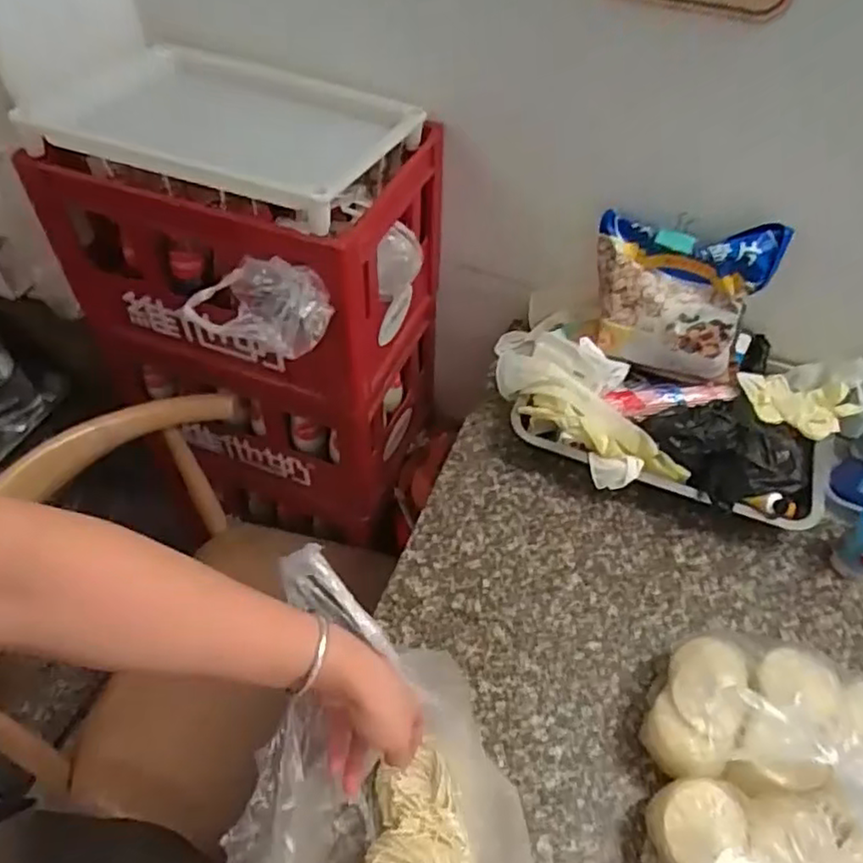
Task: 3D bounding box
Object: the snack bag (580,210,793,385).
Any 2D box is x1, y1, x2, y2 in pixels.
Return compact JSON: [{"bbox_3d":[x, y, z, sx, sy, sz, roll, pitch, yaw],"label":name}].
[{"bbox_3d":[0.285,-0.157,0.790,0.191,0.164,0.095,11,52,7],"label":"snack bag"}]

